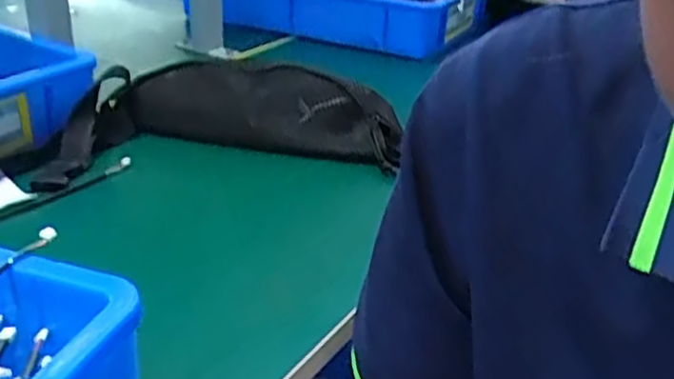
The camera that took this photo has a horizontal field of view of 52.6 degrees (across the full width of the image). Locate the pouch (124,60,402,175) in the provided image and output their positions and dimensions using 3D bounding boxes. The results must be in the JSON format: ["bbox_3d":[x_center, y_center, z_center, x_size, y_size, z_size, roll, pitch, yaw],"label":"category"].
[{"bbox_3d":[-0.070,-0.078,0.648,0.264,0.058,0.098,9,29,10],"label":"pouch"}]

